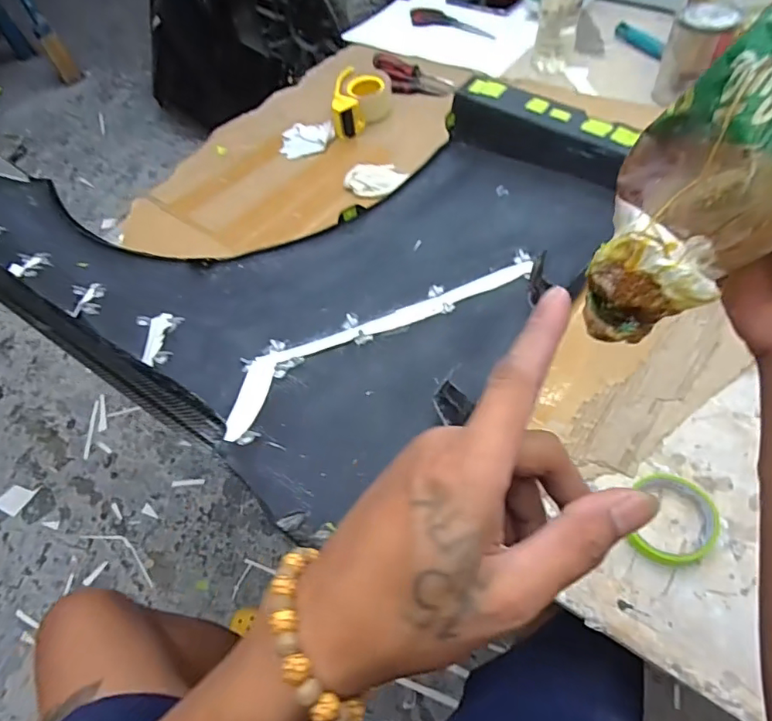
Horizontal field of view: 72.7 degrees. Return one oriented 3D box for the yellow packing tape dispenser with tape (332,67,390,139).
[{"bbox_3d":[-0.041,-0.475,0.974,0.097,0.067,0.129,1,57,8],"label":"yellow packing tape dispenser with tape"}]

